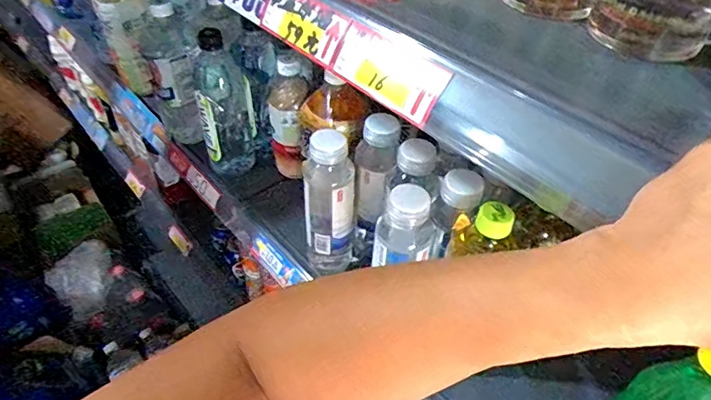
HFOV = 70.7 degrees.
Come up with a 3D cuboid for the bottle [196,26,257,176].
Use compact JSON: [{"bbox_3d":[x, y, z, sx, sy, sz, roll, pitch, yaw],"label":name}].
[{"bbox_3d":[-0.187,-0.131,0.726,0.077,0.218,0.072,-9,45,-12],"label":"bottle"}]

